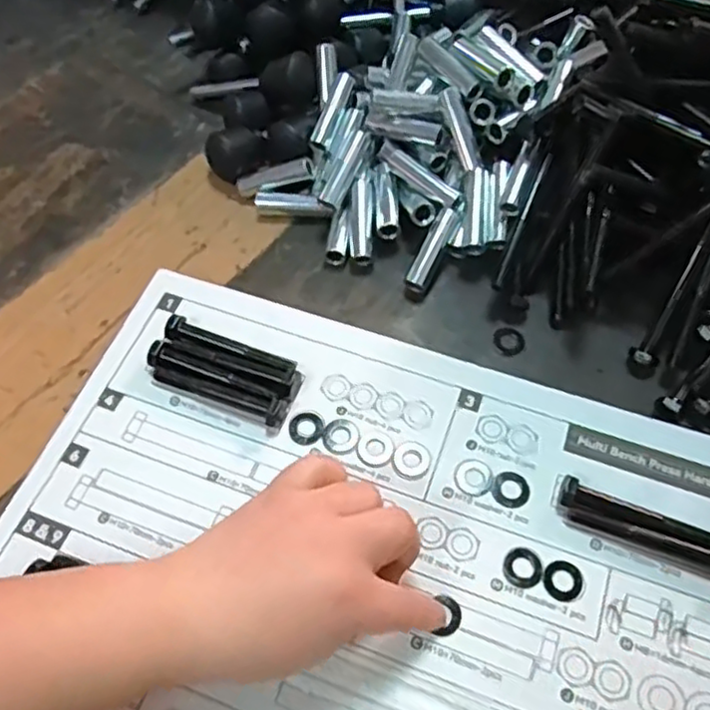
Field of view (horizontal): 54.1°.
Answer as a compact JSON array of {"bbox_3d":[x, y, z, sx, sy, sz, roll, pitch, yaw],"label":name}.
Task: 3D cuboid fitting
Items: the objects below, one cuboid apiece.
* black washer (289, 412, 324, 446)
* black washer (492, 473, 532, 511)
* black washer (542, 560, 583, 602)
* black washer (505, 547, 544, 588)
[{"bbox_3d":[-0.027,0.041,0.390,0.019,0.004,0.019,-1,58,2],"label":"black washer"},{"bbox_3d":[0.083,0.071,0.368,0.020,0.004,0.019,-1,58,2],"label":"black washer"},{"bbox_3d":[0.103,0.111,0.342,0.019,0.004,0.019,-1,58,2],"label":"black washer"},{"bbox_3d":[0.085,0.106,0.348,0.019,0.004,0.020,-1,58,2],"label":"black washer"}]

